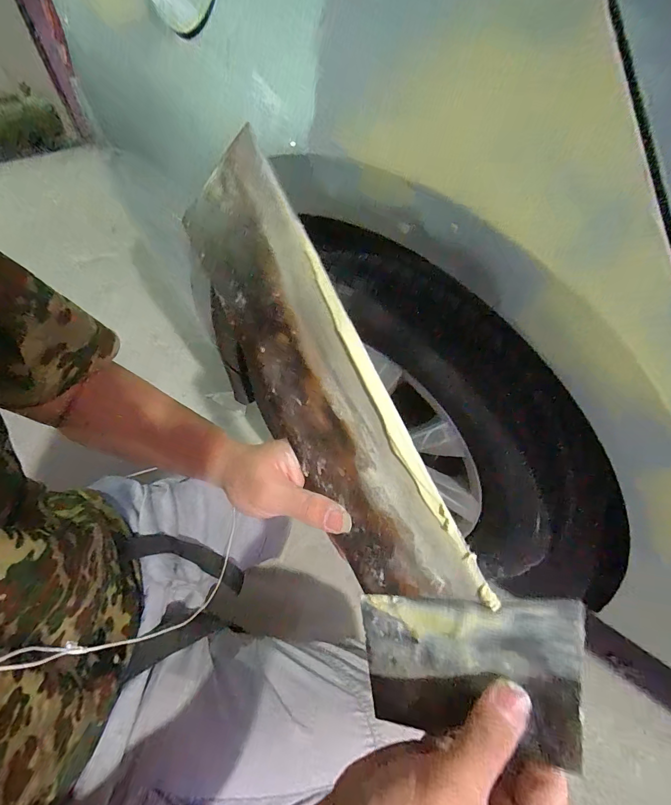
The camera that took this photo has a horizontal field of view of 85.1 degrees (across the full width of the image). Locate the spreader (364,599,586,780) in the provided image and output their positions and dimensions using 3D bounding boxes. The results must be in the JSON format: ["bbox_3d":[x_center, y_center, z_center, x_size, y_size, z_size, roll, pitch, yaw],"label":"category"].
[{"bbox_3d":[0.074,0.157,0.216,0.133,0.004,0.073,-20,70,35],"label":"spreader"}]

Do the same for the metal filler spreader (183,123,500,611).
[{"bbox_3d":[-0.018,-0.011,0.248,0.006,0.100,0.312,-21,83,-54],"label":"metal filler spreader"}]

